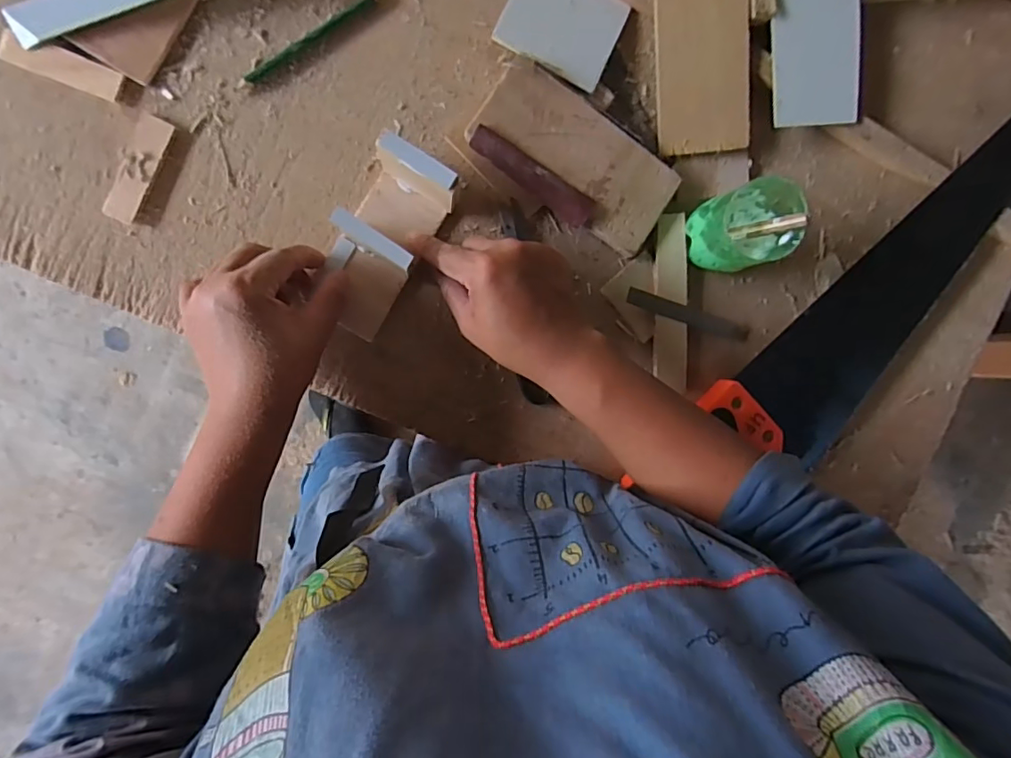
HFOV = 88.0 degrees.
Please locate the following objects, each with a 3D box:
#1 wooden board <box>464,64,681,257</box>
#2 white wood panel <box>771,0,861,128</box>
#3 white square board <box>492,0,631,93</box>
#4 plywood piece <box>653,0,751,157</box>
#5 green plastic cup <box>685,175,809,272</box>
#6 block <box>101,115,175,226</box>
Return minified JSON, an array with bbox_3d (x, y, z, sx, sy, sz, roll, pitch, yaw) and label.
[{"bbox_3d":[0.055,-0.164,0.380,0.148,0.008,0.075,31,91,-14],"label":"wooden board"},{"bbox_3d":[0.238,-0.262,0.399,0.071,0.010,0.128,-6,96,-3],"label":"white wood panel"},{"bbox_3d":[0.042,-0.259,0.381,0.081,0.004,0.080,24,81,-9],"label":"white square board"},{"bbox_3d":[0.148,-0.234,0.391,0.069,0.004,0.120,-6,102,0],"label":"plywood piece"},{"bbox_3d":[0.173,-0.111,0.385,0.060,0.077,0.057,-1,96,-7],"label":"green plastic cup"},{"bbox_3d":[-0.251,-0.143,0.359,0.023,0.007,0.074,22,93,-9],"label":"block"}]

